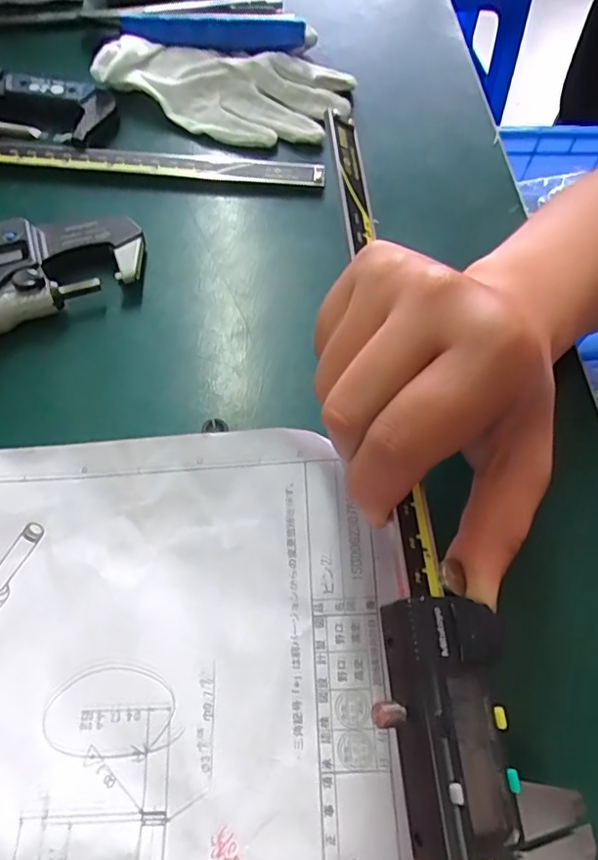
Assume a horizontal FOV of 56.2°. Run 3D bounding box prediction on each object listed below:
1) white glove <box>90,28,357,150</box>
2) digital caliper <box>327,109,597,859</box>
[{"bbox_3d":[-0.042,-0.207,0.337,0.144,0.027,0.081,-2,64,-4],"label":"white glove"},{"bbox_3d":[0.036,-0.006,0.185,0.047,0.018,0.270,-3,63,-5],"label":"digital caliper"}]

